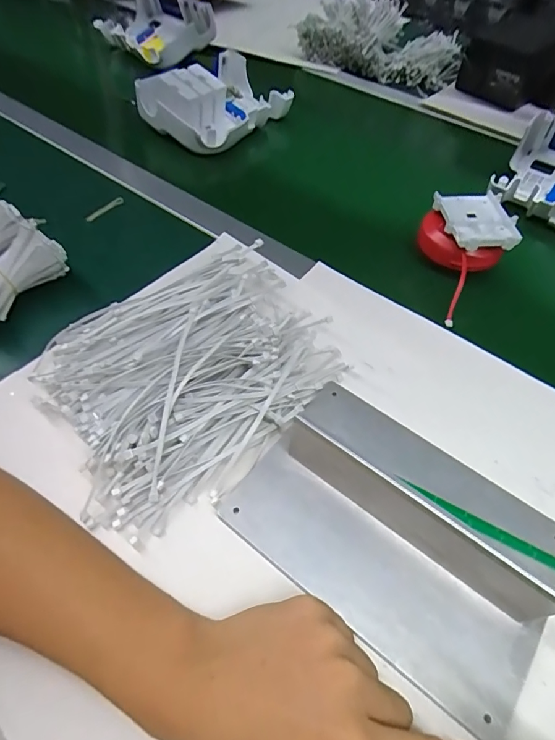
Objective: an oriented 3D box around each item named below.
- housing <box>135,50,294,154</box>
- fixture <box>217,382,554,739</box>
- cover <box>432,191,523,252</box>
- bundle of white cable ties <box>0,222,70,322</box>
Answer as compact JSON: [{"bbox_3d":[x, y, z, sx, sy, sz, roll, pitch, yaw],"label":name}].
[{"bbox_3d":[-0.085,-0.382,0.608,0.182,0.066,0.144,-37,64,-26],"label":"housing"},{"bbox_3d":[0.081,0.091,0.278,0.199,0.045,0.140,33,58,19],"label":"fixture"},{"bbox_3d":[0.198,-0.152,0.434,0.071,0.013,0.085,0,52,-3],"label":"cover"},{"bbox_3d":[-0.246,-0.080,0.394,0.042,0.053,0.106,29,57,17],"label":"bundle of white cable ties"}]

